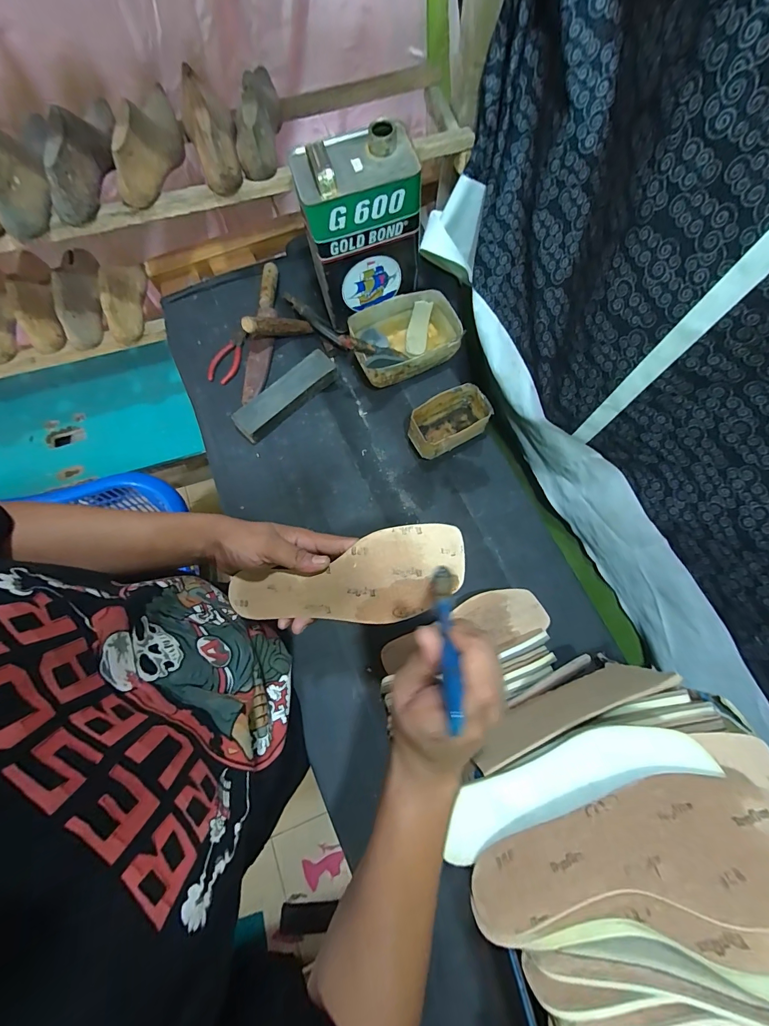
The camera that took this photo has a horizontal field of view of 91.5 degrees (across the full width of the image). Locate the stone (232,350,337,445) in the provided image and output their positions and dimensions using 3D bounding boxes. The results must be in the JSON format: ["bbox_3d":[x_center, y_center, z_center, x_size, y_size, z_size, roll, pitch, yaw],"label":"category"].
[{"bbox_3d":[-0.169,-0.201,0.647,0.058,0.039,0.197,43,76,10],"label":"stone"}]

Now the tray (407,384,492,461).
[{"bbox_3d":[0.105,-0.148,0.617,0.132,0.057,0.076,-28,76,-10],"label":"tray"}]

